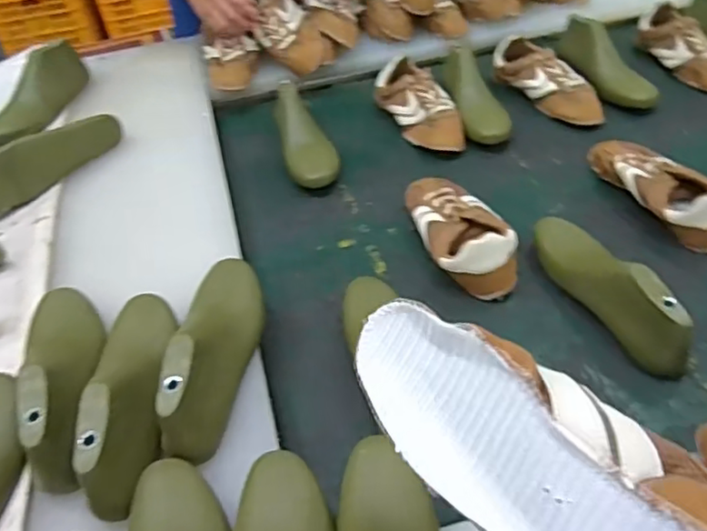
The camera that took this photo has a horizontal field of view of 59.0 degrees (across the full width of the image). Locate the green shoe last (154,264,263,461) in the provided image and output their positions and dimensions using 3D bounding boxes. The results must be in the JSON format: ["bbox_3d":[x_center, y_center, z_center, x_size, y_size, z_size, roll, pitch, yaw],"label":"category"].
[{"bbox_3d":[-0.143,0.074,0.636,0.074,0.081,0.246,-3,45,4],"label":"green shoe last"}]

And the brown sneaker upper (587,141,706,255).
[{"bbox_3d":[0.406,-0.110,0.844,0.084,0.063,0.237,-17,46,-10],"label":"brown sneaker upper"}]

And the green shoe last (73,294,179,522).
[{"bbox_3d":[-0.211,0.110,0.601,0.066,0.066,0.246,-10,45,-3],"label":"green shoe last"}]

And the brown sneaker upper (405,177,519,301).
[{"bbox_3d":[0.132,-0.059,0.816,0.090,0.072,0.225,-14,45,-7],"label":"brown sneaker upper"}]

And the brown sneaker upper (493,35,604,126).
[{"bbox_3d":[0.329,-0.310,1.053,0.090,0.064,0.228,-26,48,-17],"label":"brown sneaker upper"}]

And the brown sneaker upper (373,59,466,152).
[{"bbox_3d":[0.113,-0.262,1.024,0.093,0.058,0.221,-23,61,-17],"label":"brown sneaker upper"}]

